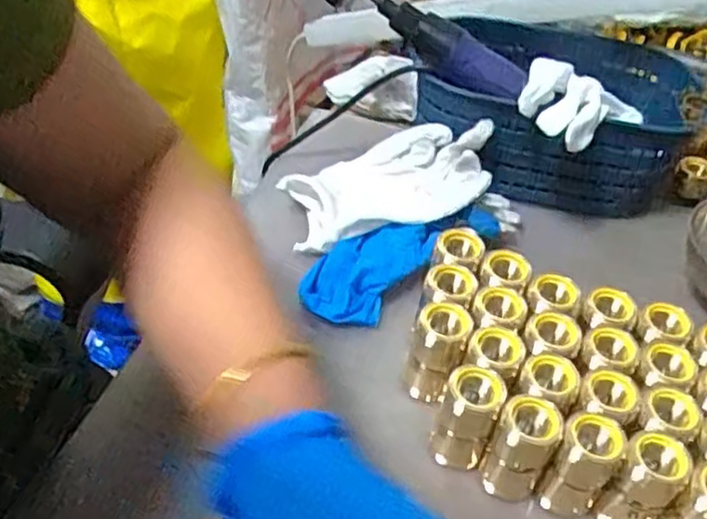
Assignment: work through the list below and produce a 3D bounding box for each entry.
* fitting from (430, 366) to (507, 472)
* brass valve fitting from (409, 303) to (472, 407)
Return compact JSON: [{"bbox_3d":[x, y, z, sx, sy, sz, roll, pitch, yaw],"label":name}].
[{"bbox_3d":[0.062,0.090,0.395,0.030,0.066,0.023,19,47,12],"label":"fitting"},{"bbox_3d":[0.049,0.057,0.426,0.029,0.058,0.032,19,47,12],"label":"brass valve fitting"}]

